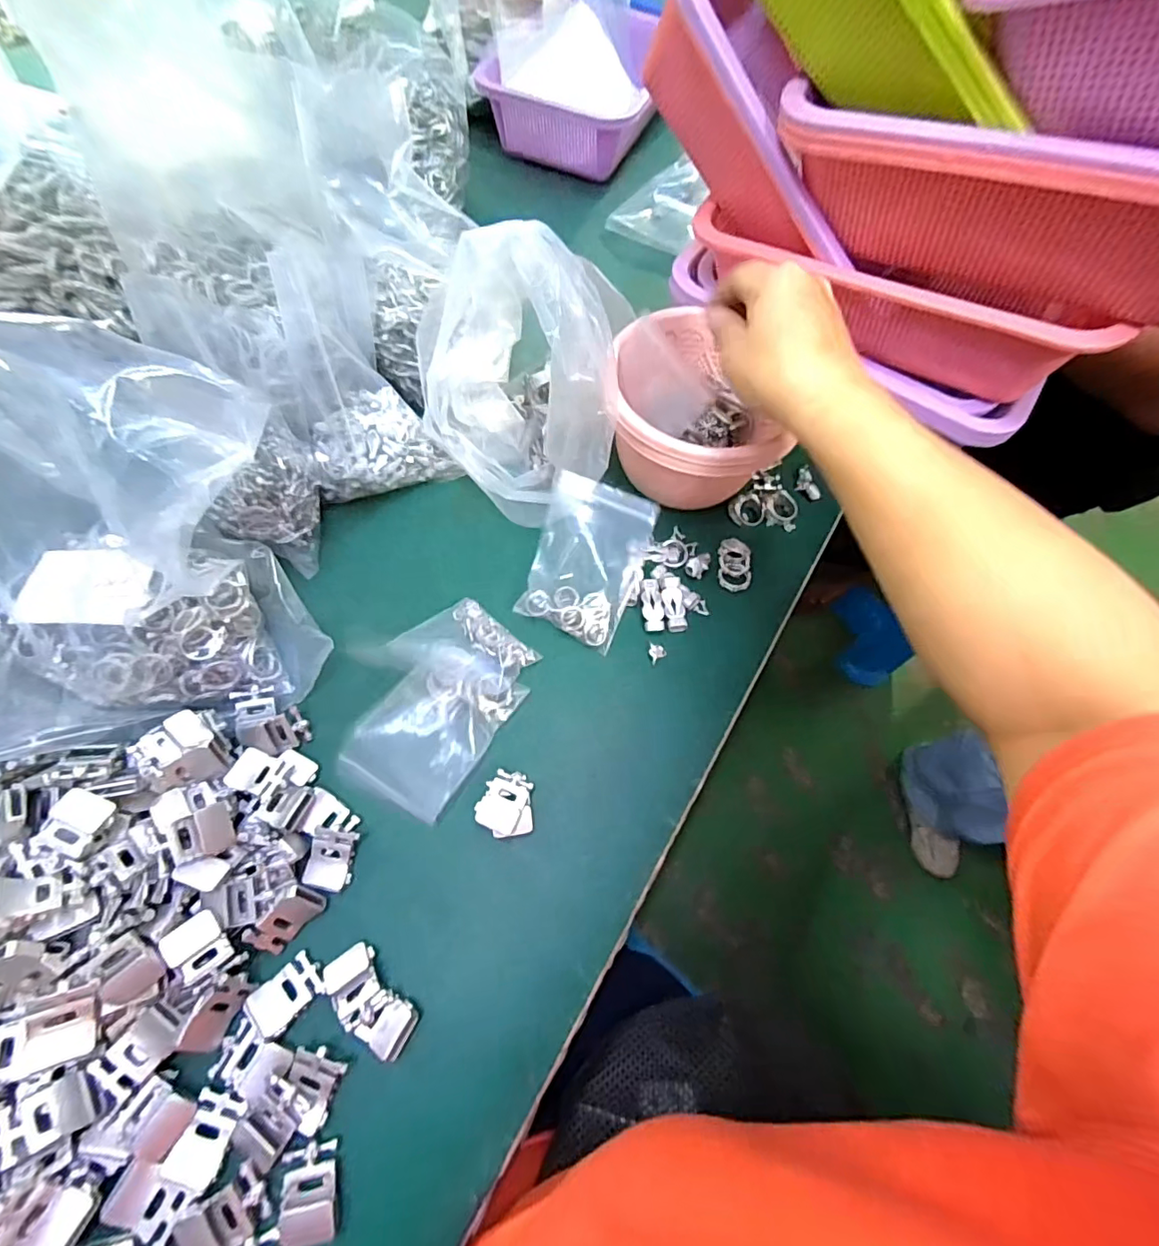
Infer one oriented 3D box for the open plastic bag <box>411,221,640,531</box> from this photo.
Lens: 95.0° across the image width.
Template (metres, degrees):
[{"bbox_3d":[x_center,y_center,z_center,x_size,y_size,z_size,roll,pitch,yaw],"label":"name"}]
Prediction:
[{"bbox_3d":[-0.045,-0.172,0.388,0.110,0.169,0.147,-35,72,-18],"label":"open plastic bag"}]

